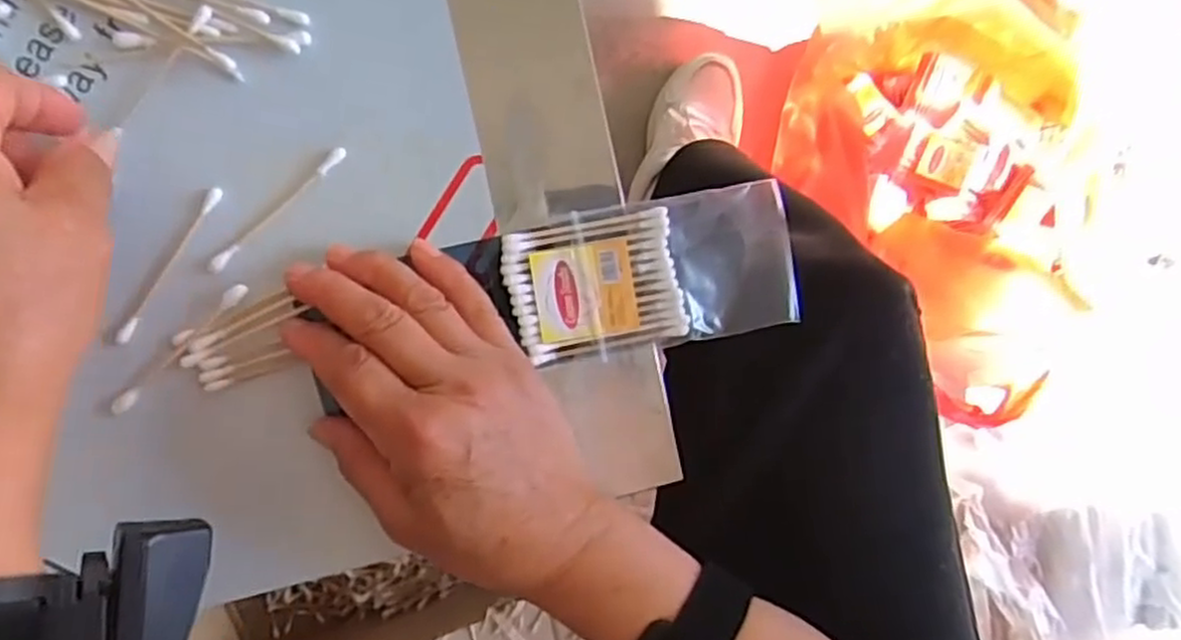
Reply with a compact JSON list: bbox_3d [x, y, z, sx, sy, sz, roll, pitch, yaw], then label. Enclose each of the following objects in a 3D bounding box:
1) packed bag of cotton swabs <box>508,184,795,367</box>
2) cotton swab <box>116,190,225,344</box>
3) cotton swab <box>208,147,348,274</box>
[{"bbox_3d":[0.028,-0.020,0.333,0.126,0.009,0.063,-10,92,-9],"label":"packed bag of cotton swabs"},{"bbox_3d":[-0.170,-0.022,0.302,0.006,0.004,0.072,31,85,-9],"label":"cotton swab"},{"bbox_3d":[-0.129,-0.046,0.309,0.073,0.004,0.006,-45,97,-7],"label":"cotton swab"}]

